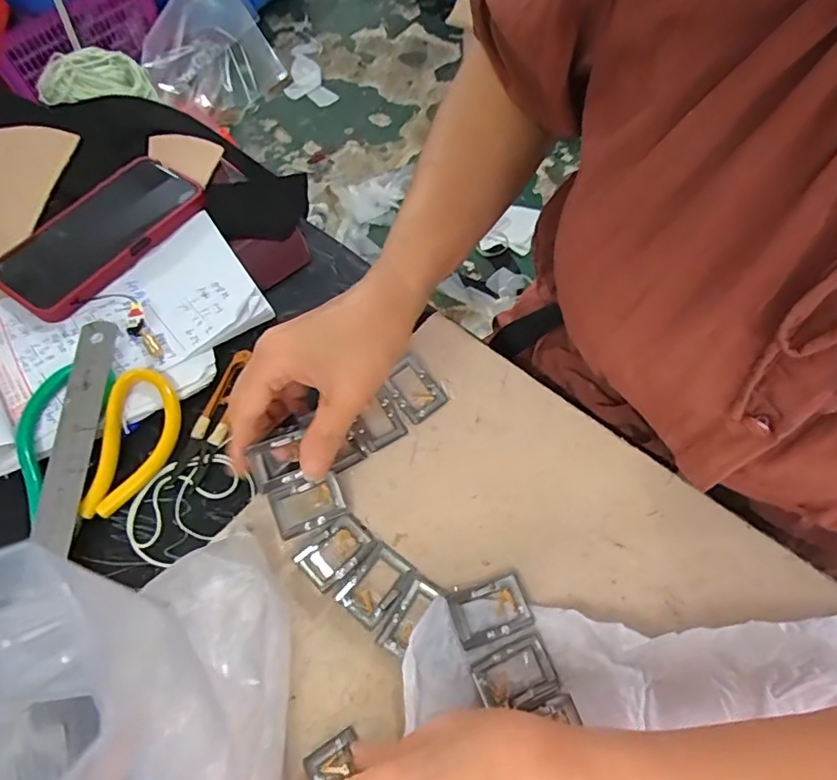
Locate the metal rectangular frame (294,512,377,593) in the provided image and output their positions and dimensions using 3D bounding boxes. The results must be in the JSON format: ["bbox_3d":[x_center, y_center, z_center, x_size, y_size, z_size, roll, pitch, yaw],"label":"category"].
[{"bbox_3d":[-0.048,0.093,0.312,0.041,0.010,0.028,-42,69,-18],"label":"metal rectangular frame"}]

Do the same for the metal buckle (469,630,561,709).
[{"bbox_3d":[0.050,0.147,0.279,0.041,0.006,0.029,-21,64,-9],"label":"metal buckle"}]

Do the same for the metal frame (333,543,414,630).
[{"bbox_3d":[-0.024,0.110,0.304,0.028,0.008,0.040,33,68,17],"label":"metal frame"}]

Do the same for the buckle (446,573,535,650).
[{"bbox_3d":[0.039,0.121,0.296,0.042,0.008,0.030,-18,63,-8],"label":"buckle"}]

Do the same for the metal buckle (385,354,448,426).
[{"bbox_3d":[-0.003,-0.001,0.356,0.029,0.004,0.041,-36,81,-11],"label":"metal buckle"}]

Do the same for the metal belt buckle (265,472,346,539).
[{"bbox_3d":[-0.065,0.066,0.317,0.042,0.004,0.030,-20,86,-27],"label":"metal belt buckle"}]

